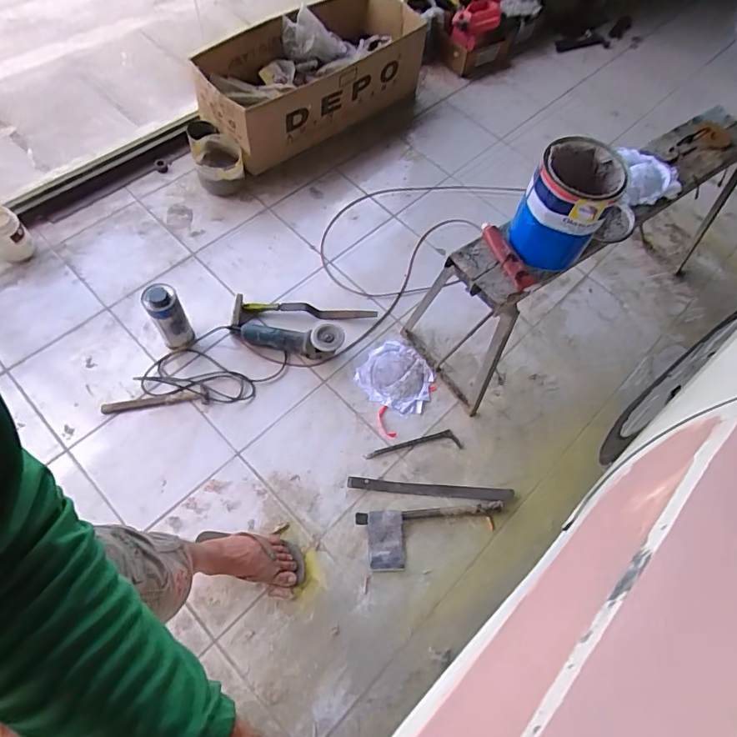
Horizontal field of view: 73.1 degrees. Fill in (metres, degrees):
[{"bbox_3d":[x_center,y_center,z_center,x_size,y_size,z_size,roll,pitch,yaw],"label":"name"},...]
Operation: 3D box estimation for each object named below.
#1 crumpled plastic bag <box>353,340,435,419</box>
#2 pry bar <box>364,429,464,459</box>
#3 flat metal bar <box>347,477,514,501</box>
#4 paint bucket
[{"bbox_3d":[0.084,0.024,1.418,0.201,0.019,0.186,31,63,14],"label":"crumpled plastic bag"},{"bbox_3d":[0.121,0.203,1.333,0.261,0.006,0.051,-5,61,-7],"label":"pry bar"},{"bbox_3d":[0.161,0.311,1.278,0.424,0.006,0.033,5,60,-1],"label":"flat metal bar"},{"bbox_3d":[0.394,-0.317,1.018,0.153,0.245,0.155,2,62,-4],"label":"paint bucket"}]

